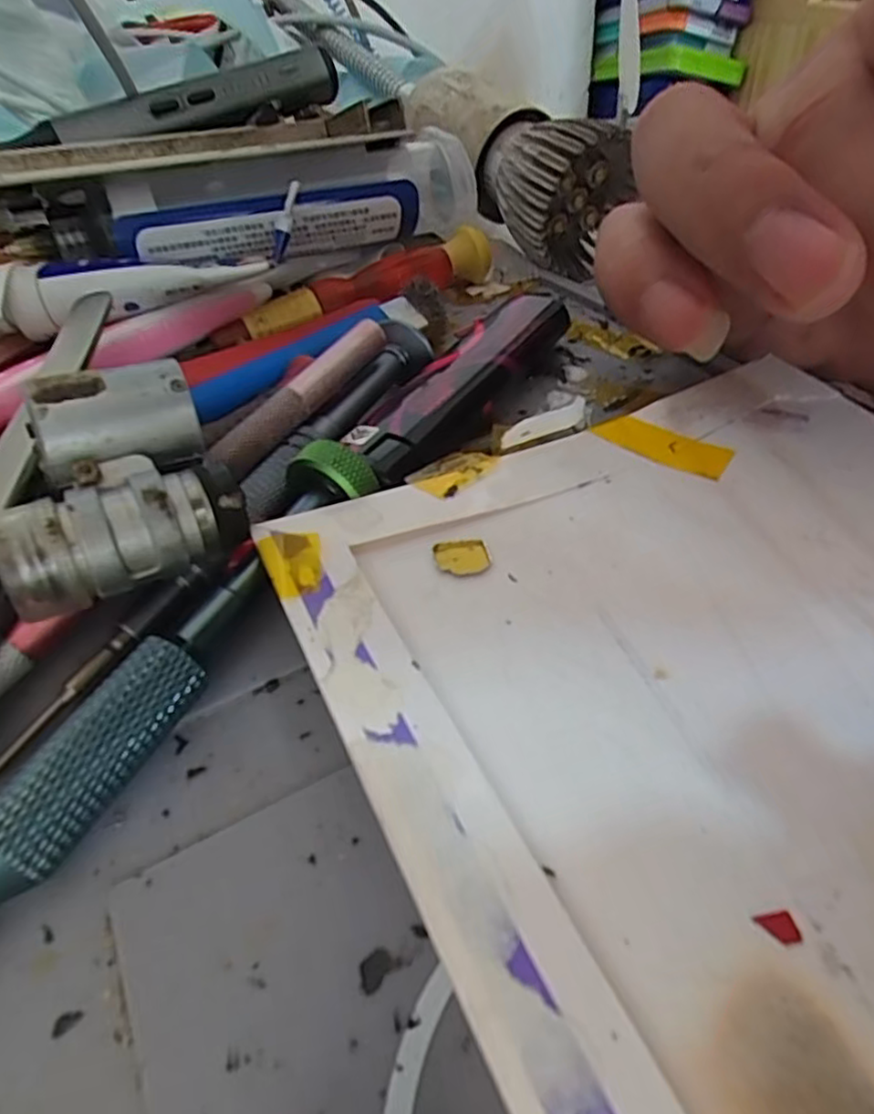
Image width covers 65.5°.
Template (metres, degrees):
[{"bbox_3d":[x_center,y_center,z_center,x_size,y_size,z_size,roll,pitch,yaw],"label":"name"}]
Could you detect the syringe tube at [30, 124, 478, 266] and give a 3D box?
[{"bbox_3d":[-0.047,-0.101,0.199,0.118,0.031,0.021,-18,46,-14],"label":"syringe tube"}]

